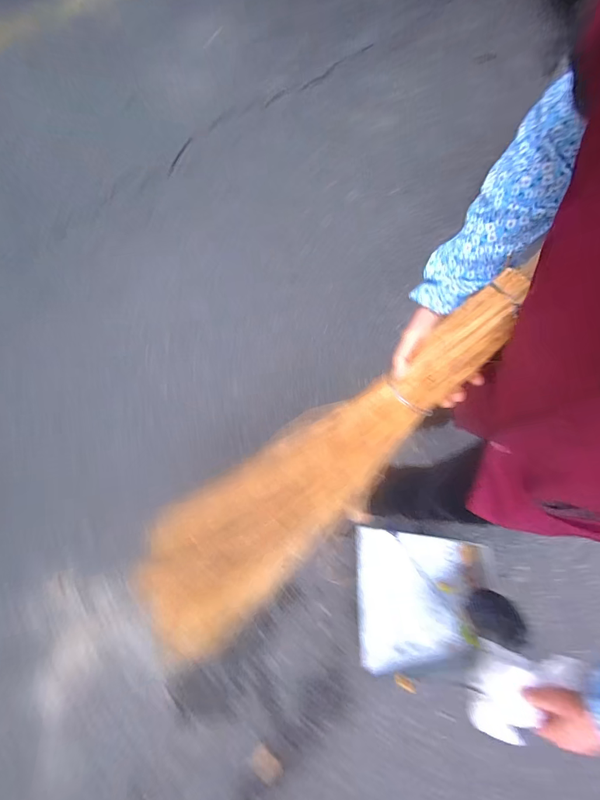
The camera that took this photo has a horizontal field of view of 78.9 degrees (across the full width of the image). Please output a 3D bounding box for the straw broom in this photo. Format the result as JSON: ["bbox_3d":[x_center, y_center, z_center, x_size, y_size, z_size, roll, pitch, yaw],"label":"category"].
[{"bbox_3d":[-0.034,0.169,0.603,0.230,0.062,0.913,48,118,11],"label":"straw broom"}]

